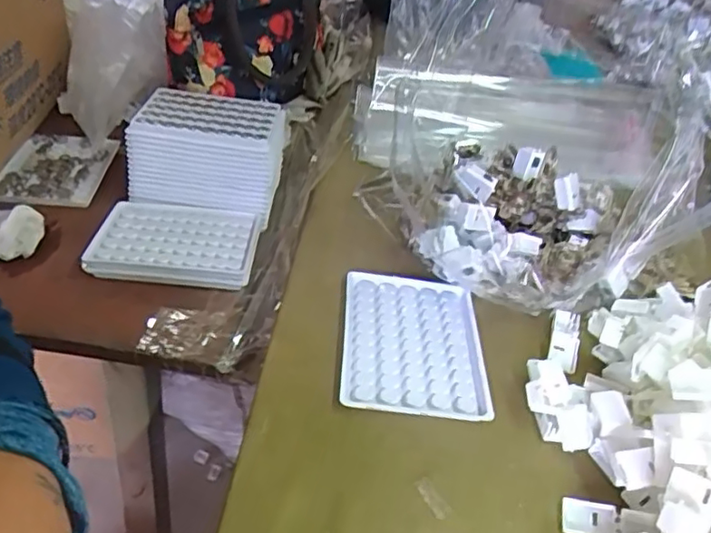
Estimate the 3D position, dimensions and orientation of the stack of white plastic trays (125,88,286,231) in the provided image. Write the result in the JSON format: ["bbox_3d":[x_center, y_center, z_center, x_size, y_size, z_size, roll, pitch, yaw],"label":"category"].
[{"bbox_3d":[-0.136,-0.108,0.577,0.133,0.072,0.099,9,37,0],"label":"stack of white plastic trays"}]

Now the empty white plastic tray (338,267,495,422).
[{"bbox_3d":[0.038,0.049,0.419,0.092,0.013,0.122,7,37,-3],"label":"empty white plastic tray"}]

